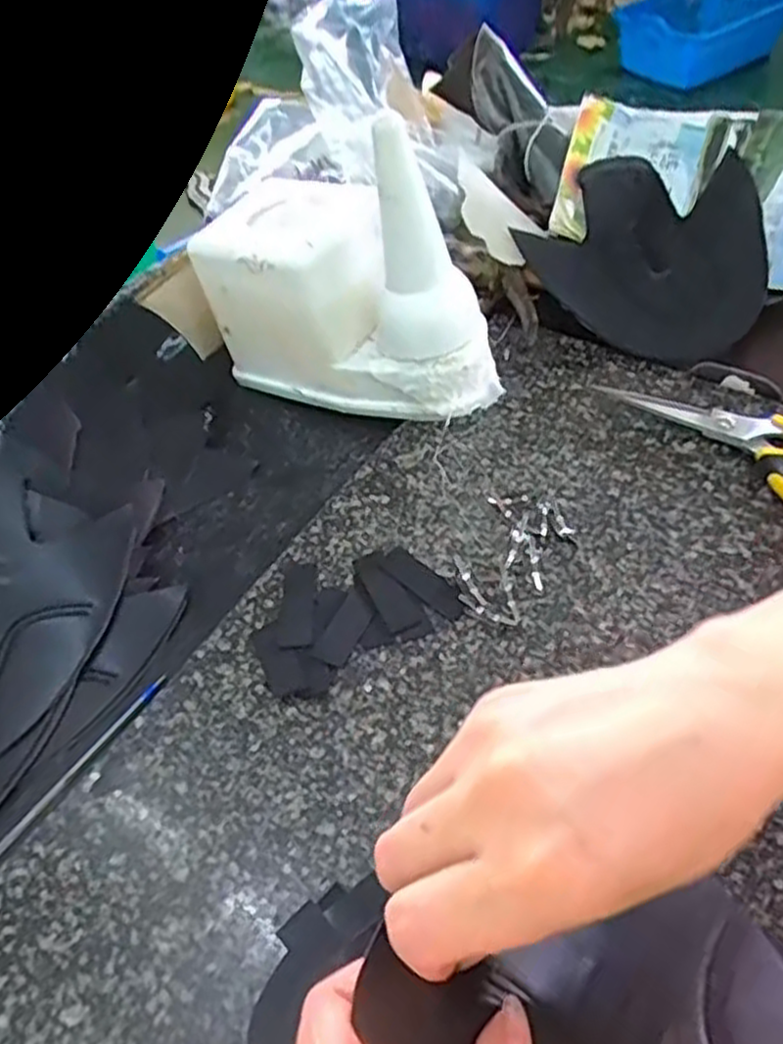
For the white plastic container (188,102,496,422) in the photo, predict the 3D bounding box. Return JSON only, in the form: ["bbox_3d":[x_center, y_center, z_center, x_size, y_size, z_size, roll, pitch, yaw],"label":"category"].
[{"bbox_3d":[-0.041,-0.168,0.515,0.223,0.152,0.108,35,63,29],"label":"white plastic container"}]

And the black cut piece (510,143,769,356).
[{"bbox_3d":[0.206,-0.207,0.559,0.171,0.033,0.164,-42,75,-11],"label":"black cut piece"}]

